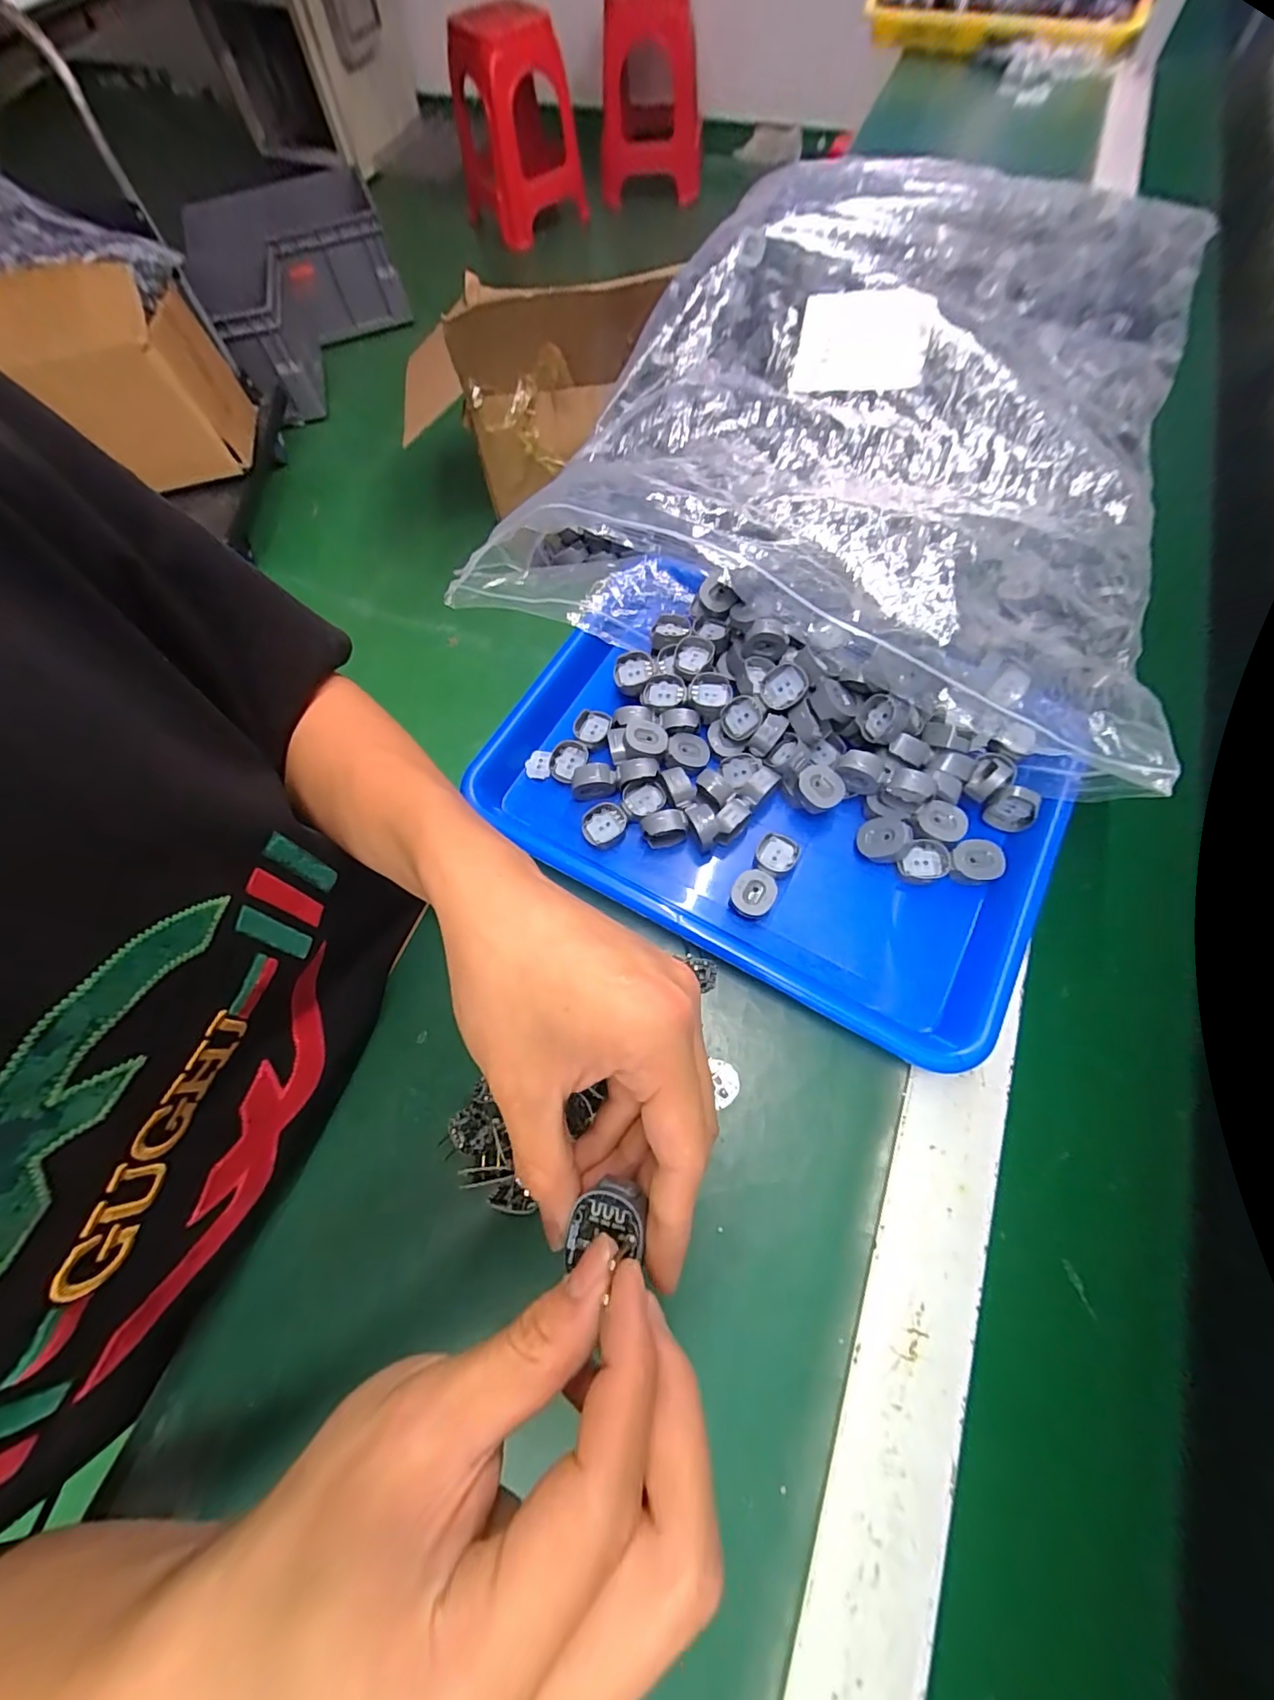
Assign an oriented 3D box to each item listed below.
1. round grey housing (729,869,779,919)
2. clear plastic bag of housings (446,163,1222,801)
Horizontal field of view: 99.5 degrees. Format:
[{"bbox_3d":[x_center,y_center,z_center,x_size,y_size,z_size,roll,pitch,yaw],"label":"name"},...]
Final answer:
[{"bbox_3d":[0.069,0.028,0.324,0.025,0.015,0.029,26,71,13],"label":"round grey housing"},{"bbox_3d":[0.182,-0.353,0.420,0.449,0.087,0.562,22,70,11],"label":"clear plastic bag of housings"}]

